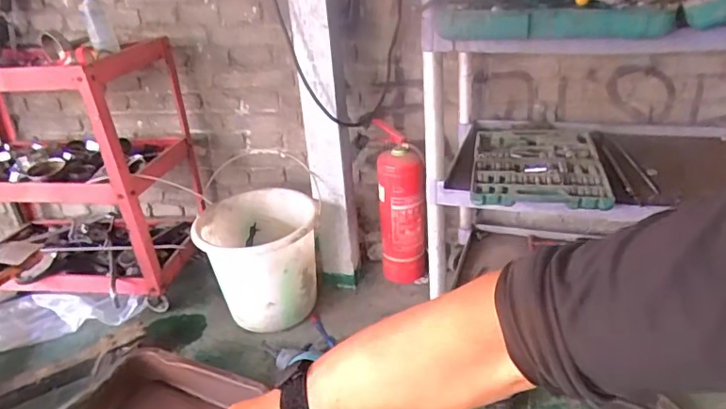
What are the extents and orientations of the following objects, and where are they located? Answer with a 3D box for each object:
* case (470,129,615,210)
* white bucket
[{"bbox_3d":[0.402,-0.093,1.238,0.279,0.052,0.376,2,27,12],"label":"case"},{"bbox_3d":[-0.281,0.159,1.482,0.317,0.316,0.317,-3,26,2],"label":"white bucket"}]

